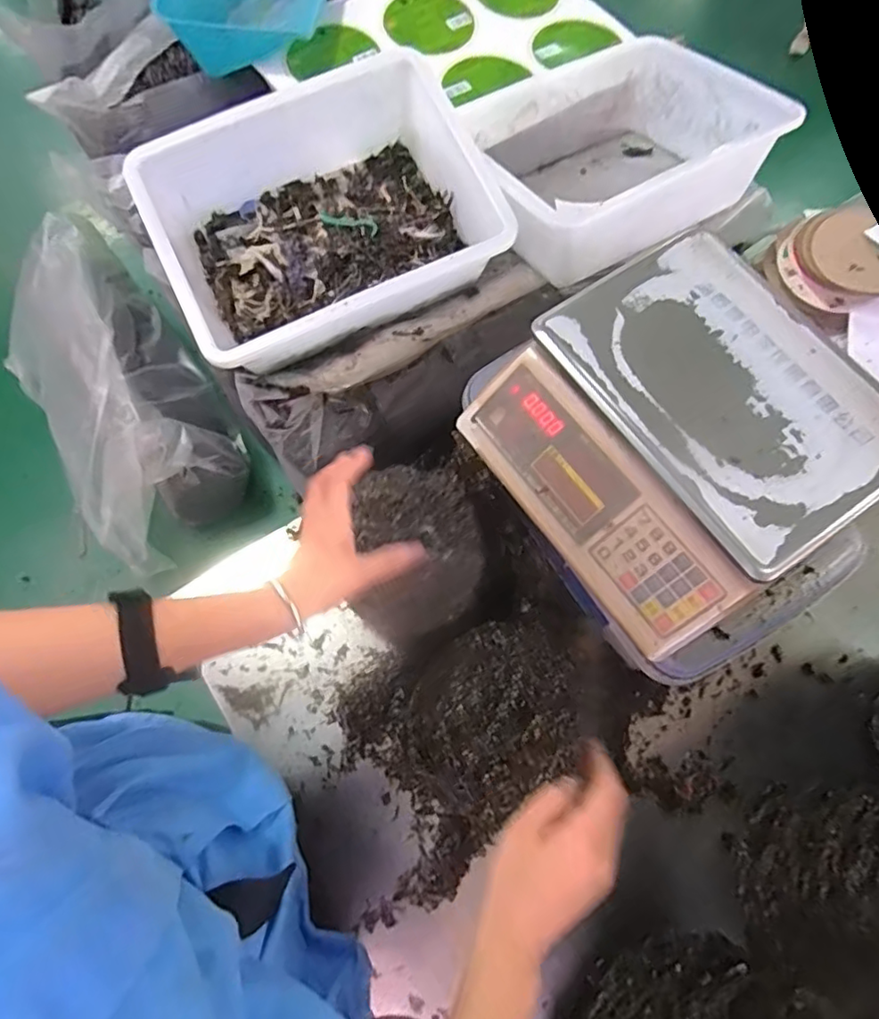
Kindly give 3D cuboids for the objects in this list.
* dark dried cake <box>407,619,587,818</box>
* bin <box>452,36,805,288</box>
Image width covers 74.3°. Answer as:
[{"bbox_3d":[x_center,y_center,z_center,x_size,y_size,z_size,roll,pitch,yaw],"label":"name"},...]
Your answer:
[{"bbox_3d":[0.059,0.210,0.599,0.181,0.021,0.162,-28,73,-10],"label":"dark dried cake"},{"bbox_3d":[0.207,-0.452,0.735,0.363,0.133,0.279,-29,74,-10],"label":"bin"}]

